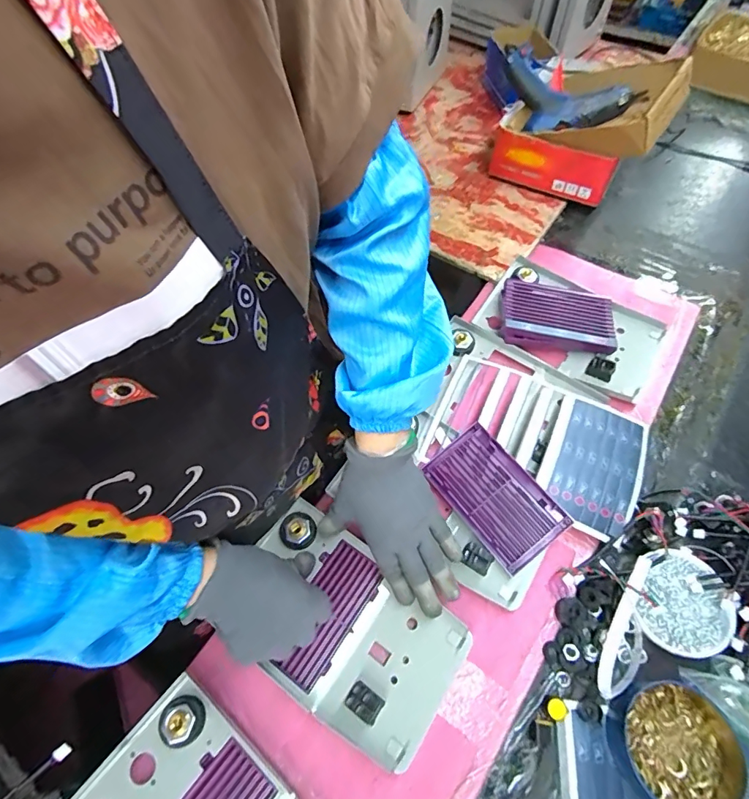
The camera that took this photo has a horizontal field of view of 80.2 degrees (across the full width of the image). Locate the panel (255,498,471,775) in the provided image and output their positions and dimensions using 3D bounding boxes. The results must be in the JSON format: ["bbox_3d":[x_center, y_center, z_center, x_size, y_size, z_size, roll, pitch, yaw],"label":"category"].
[{"bbox_3d":[-0.034,0.225,0.446,0.227,0.025,0.143,32,64,16],"label":"panel"}]

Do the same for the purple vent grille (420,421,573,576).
[{"bbox_3d":[0.131,0.105,0.496,0.086,0.005,0.148,-39,65,-4],"label":"purple vent grille"}]

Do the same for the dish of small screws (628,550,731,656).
[{"bbox_3d":[0.309,0.203,0.451,0.087,0.020,0.097,6,61,7],"label":"dish of small screws"}]

